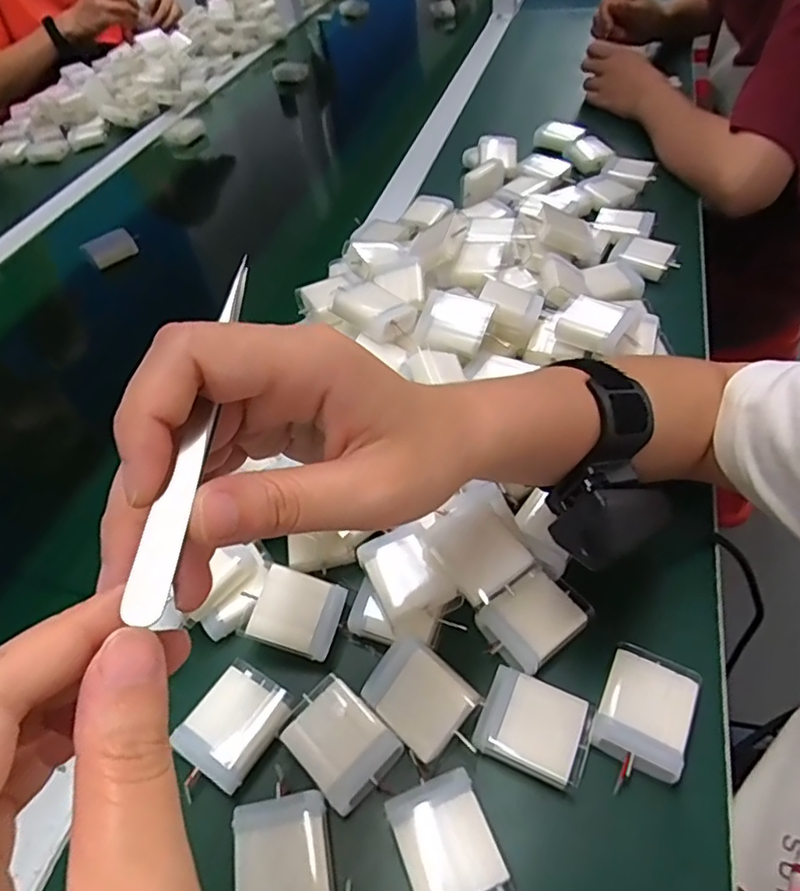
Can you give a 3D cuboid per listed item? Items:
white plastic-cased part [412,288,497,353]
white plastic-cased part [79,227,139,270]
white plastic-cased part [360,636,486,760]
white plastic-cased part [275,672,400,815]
[{"bbox_3d":[0.038,-0.088,0.424,0.049,0.026,0.037,14,53,18],"label":"white plastic-cased part"},{"bbox_3d":[-0.320,-0.218,0.656,0.053,0.026,0.027,-28,52,-16],"label":"white plastic-cased part"},{"bbox_3d":[0.010,0.126,0.297,0.055,0.011,0.040,36,91,30],"label":"white plastic-cased part"},{"bbox_3d":[-0.031,0.145,0.294,0.054,0.008,0.040,34,61,30],"label":"white plastic-cased part"}]

